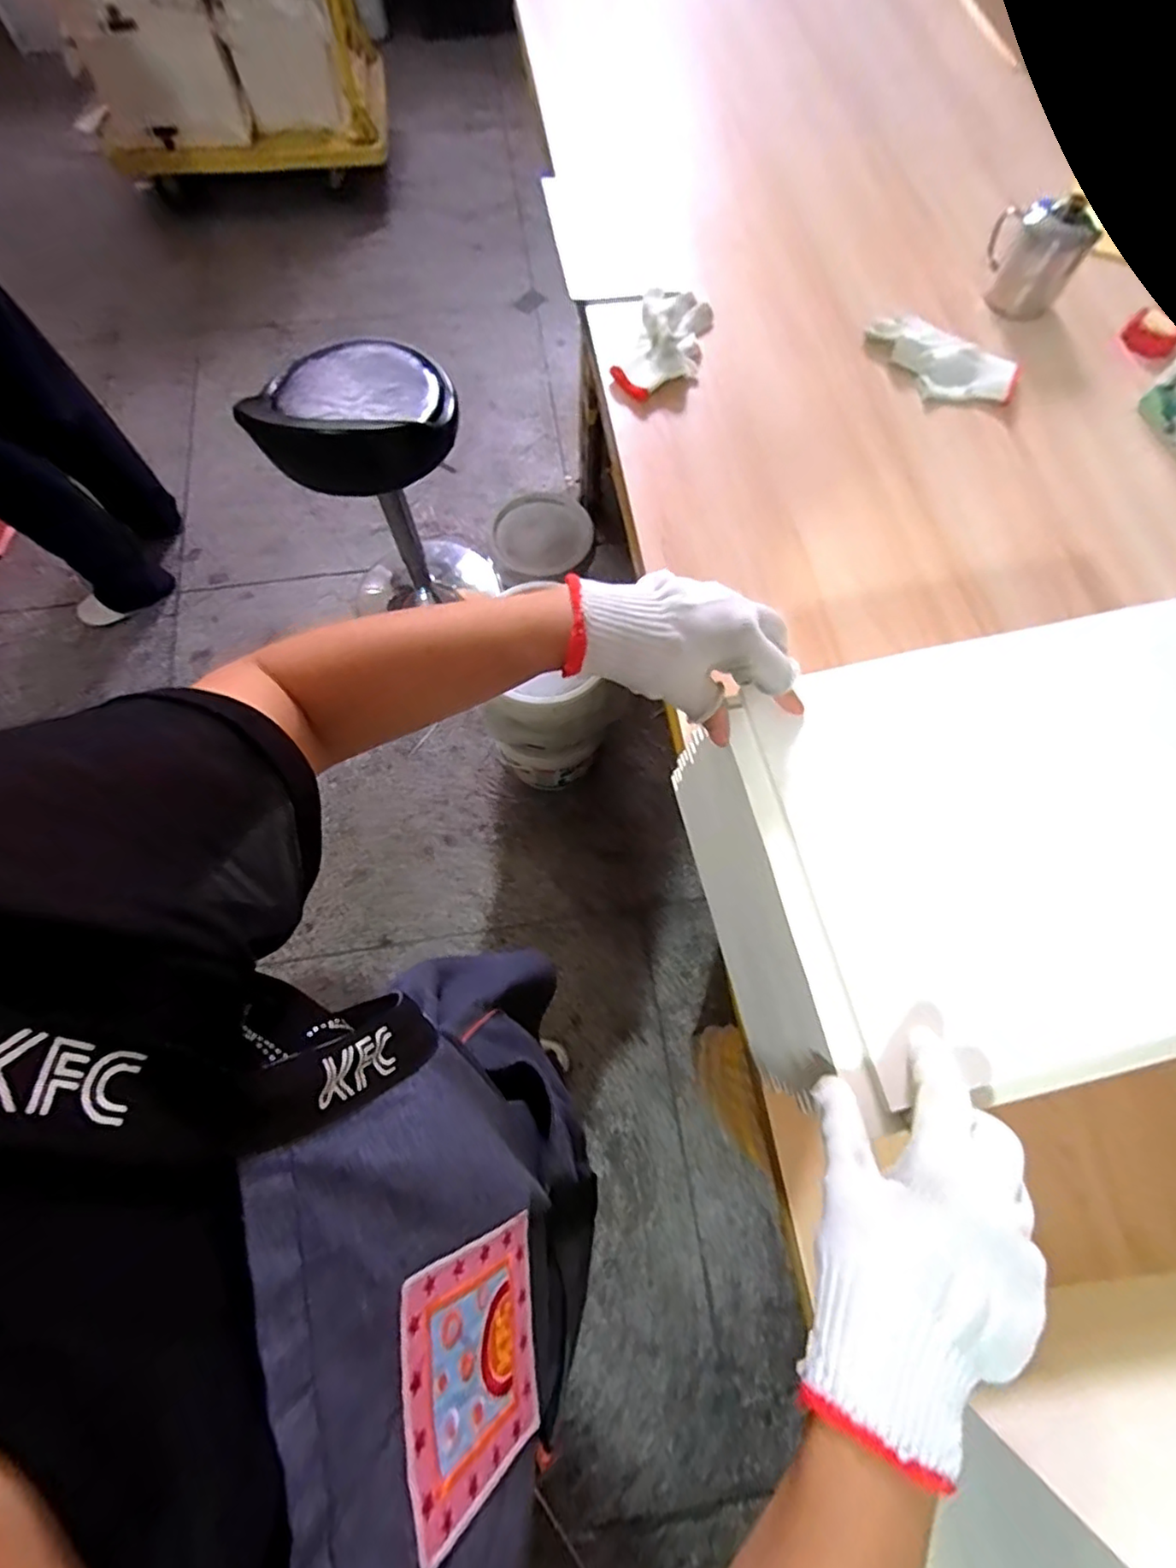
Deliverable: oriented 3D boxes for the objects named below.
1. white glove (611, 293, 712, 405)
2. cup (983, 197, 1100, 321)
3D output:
[{"bbox_3d":[0.098,-0.559,0.783,0.094,0.034,0.187,18,72,5],"label":"white glove"},{"bbox_3d":[0.578,-0.687,0.800,0.079,0.101,0.100,-10,71,-5],"label":"cup"}]

